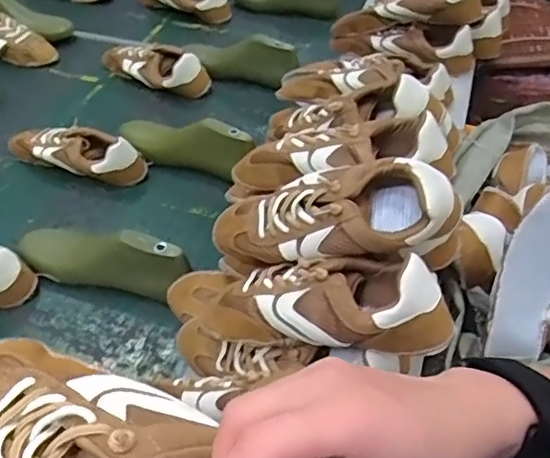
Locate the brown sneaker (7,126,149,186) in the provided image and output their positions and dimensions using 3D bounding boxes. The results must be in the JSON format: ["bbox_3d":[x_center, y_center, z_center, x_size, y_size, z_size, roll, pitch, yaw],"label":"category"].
[{"bbox_3d":[-0.312,-0.122,0.897,0.230,0.076,0.083,16,50,11],"label":"brown sneaker"}]

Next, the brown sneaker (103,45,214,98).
[{"bbox_3d":[-0.233,-0.309,1.078,0.233,0.070,0.091,29,54,20],"label":"brown sneaker"}]

